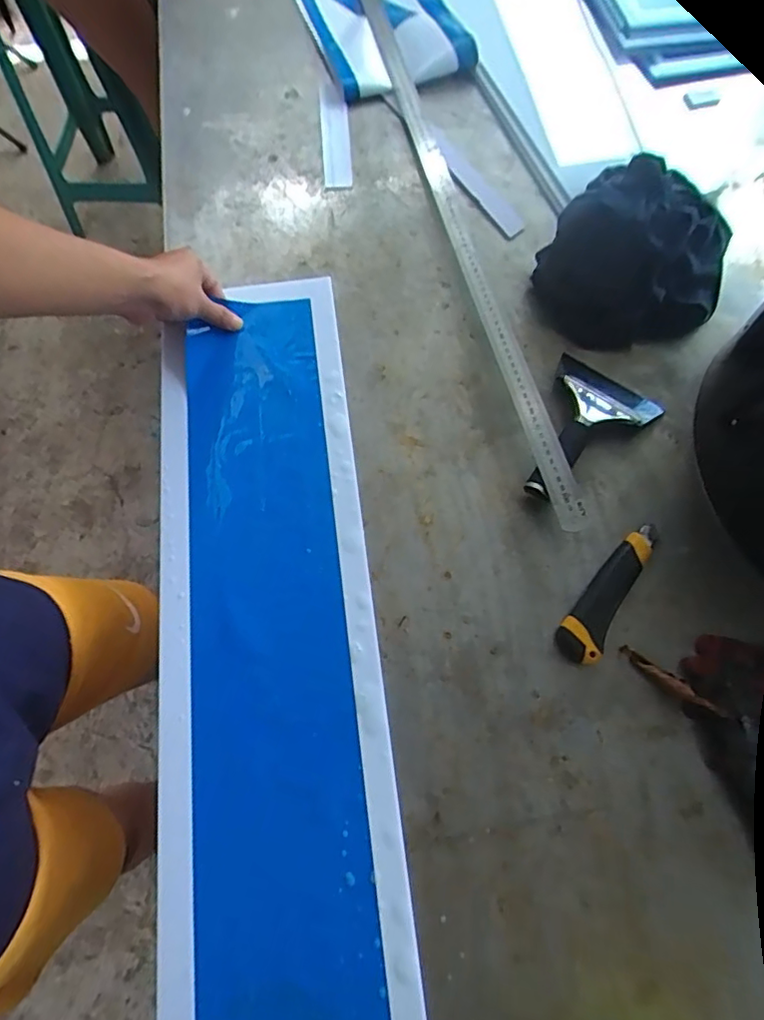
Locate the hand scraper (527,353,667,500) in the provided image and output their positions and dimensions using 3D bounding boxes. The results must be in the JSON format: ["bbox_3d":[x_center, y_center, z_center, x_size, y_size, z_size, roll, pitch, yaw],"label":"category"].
[{"bbox_3d":[0.209,-0.082,0.592,0.115,0.028,0.176,33,74,13],"label":"hand scraper"}]

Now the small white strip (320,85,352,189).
[{"bbox_3d":[-0.063,-0.507,0.764,0.039,0.009,0.193,-4,69,0],"label":"small white strip"}]

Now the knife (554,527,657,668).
[{"bbox_3d":[0.216,0.073,0.536,0.040,0.021,0.155,31,73,13],"label":"knife"}]

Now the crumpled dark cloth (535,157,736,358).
[{"bbox_3d":[0.294,-0.302,0.650,0.201,0.100,0.226,19,71,9],"label":"crumpled dark cloth"}]

